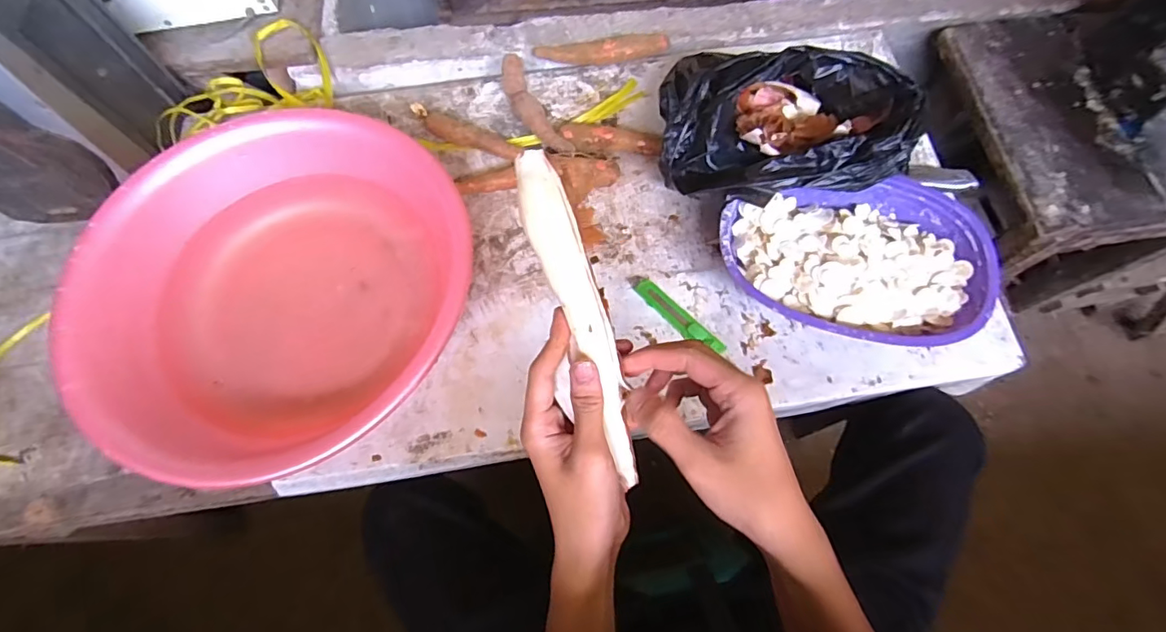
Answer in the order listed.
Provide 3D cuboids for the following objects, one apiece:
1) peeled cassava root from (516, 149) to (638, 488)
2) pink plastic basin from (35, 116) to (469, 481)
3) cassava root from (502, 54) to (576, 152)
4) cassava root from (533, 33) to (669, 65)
[{"bbox_3d":[0.000,0.005,0.331,0.029,0.023,0.224,-20,98,-8],"label":"peeled cassava root"},{"bbox_3d":[-0.335,-0.041,0.582,0.404,0.119,0.383,0,71,-1],"label":"pink plastic basin"},{"bbox_3d":[-0.069,-0.286,0.725,0.041,0.036,0.188,-28,74,-10],"label":"cassava root"},{"bbox_3d":[0.030,-0.396,0.765,0.196,0.025,0.034,-7,72,-4],"label":"cassava root"}]

